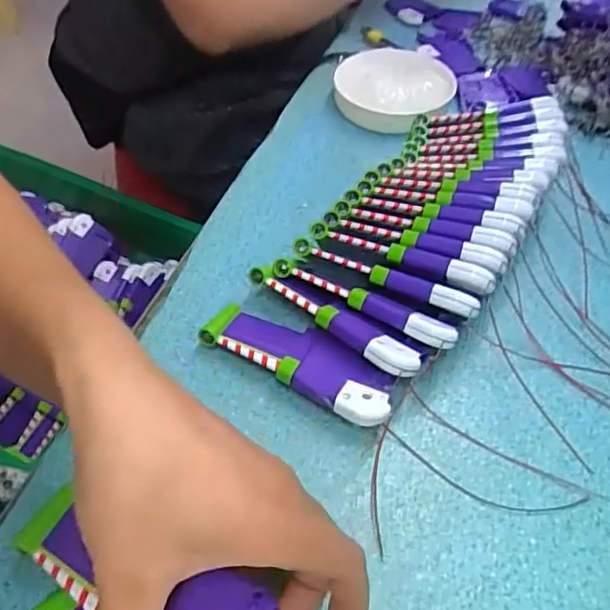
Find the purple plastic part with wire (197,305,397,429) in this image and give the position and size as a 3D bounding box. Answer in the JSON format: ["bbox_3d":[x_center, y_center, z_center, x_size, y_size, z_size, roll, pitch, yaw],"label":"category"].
[{"bbox_3d":[-0.002,0.032,0.356,0.118,0.023,0.043,26,52,19],"label":"purple plastic part with wire"}]

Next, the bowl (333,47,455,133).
[{"bbox_3d":[0.081,-0.194,0.539,0.102,0.033,0.098,1,48,-2],"label":"bowl"}]

